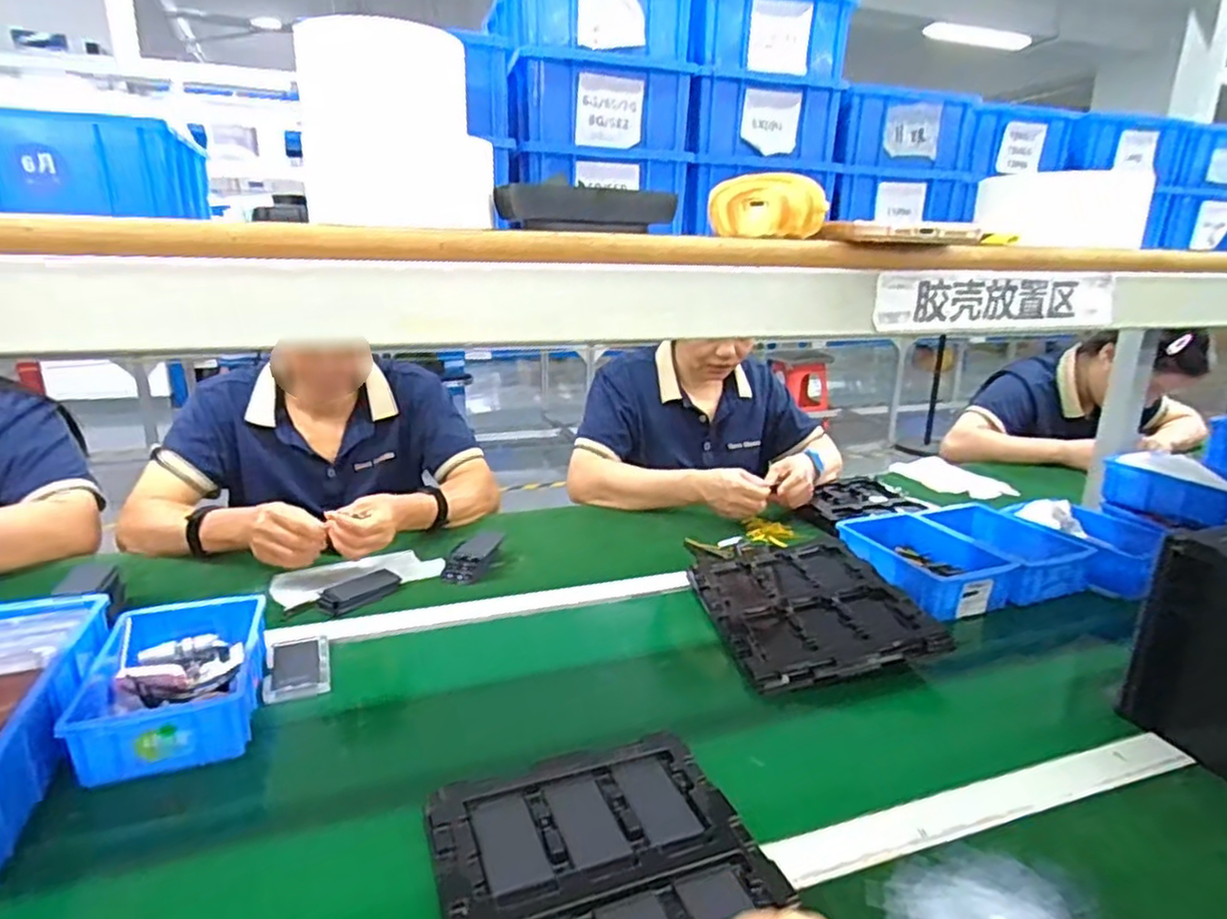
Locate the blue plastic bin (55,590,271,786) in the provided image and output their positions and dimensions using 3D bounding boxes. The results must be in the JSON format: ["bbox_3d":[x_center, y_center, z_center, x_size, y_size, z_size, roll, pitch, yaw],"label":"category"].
[{"bbox_3d":[-0.410,0.206,0.665,0.136,0.059,0.195,-5,18,-19],"label":"blue plastic bin"}]

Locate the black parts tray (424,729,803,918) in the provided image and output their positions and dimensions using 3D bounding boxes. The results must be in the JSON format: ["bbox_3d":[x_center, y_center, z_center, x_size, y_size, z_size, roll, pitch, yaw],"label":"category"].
[{"bbox_3d":[0.001,0.293,0.477,0.217,0.015,0.273,-5,18,-22],"label":"black parts tray"}]

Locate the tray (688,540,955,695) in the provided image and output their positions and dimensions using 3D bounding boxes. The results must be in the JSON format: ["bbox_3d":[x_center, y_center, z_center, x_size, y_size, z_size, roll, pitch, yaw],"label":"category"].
[{"bbox_3d":[0.227,0.170,0.862,0.220,0.020,0.286,-10,19,-4],"label":"tray"}]

